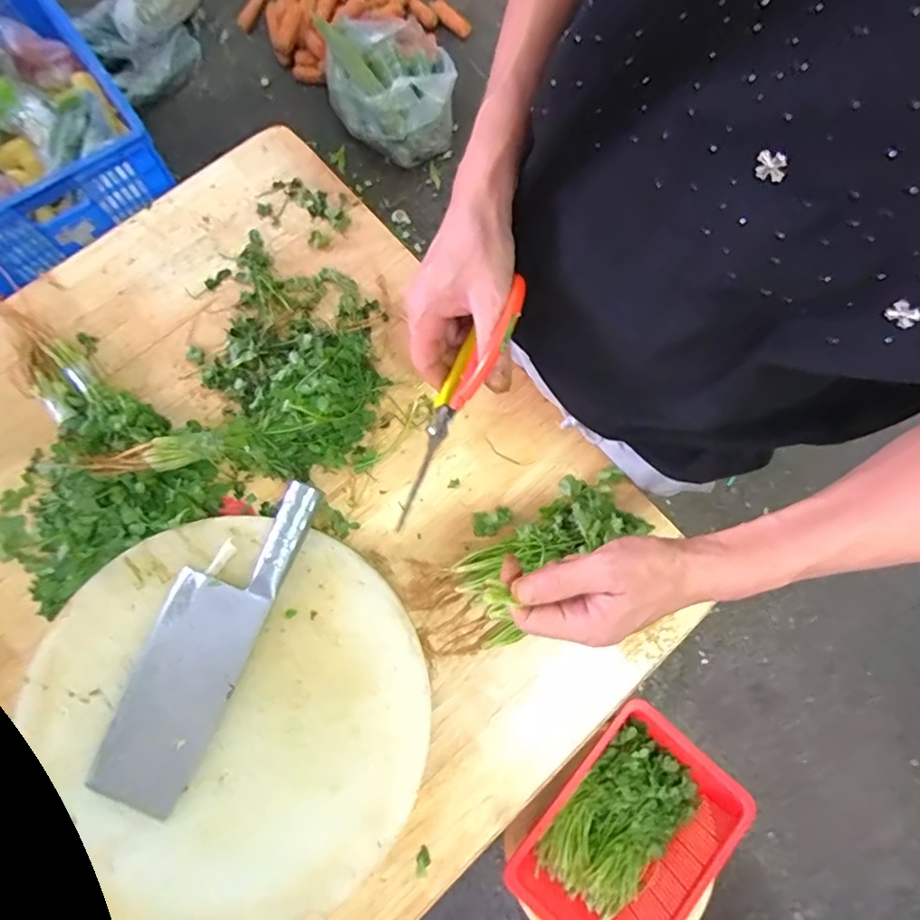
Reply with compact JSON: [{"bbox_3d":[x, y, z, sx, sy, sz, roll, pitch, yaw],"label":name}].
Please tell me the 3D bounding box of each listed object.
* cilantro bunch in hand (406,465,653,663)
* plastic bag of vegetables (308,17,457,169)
[{"bbox_3d":[0.071,0.107,0.555,0.264,0.044,0.123,-34,76,-5],"label":"cilantro bunch in hand"},{"bbox_3d":[-0.202,-1.075,1.525,0.337,0.224,0.427,-17,80,-6],"label":"plastic bag of vegetables"}]

